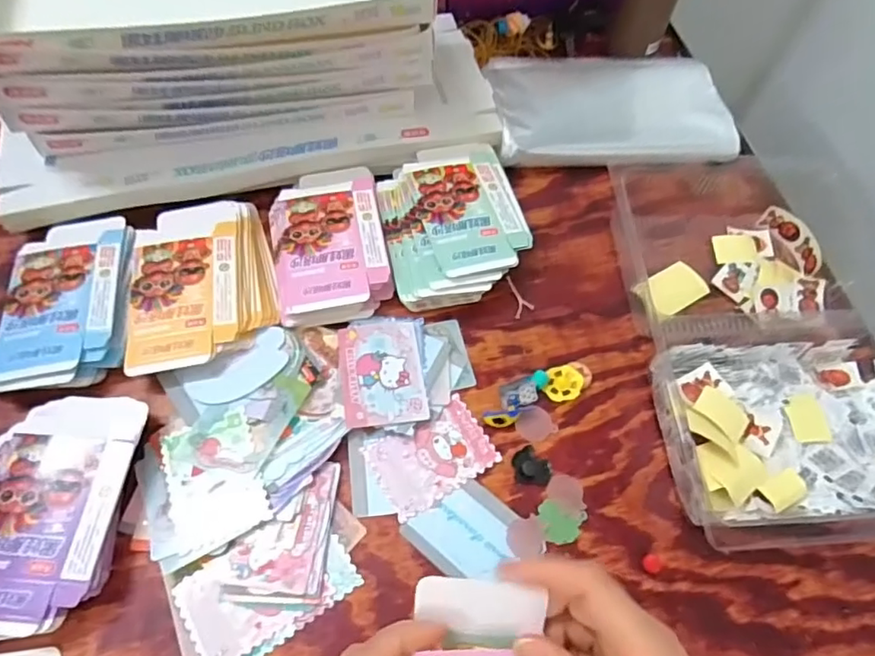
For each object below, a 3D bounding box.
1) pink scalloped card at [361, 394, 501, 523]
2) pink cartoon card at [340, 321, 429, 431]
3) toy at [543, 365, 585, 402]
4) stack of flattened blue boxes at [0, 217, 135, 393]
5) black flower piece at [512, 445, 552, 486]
[{"bbox_3d":[-0.004,0.095,0.426,0.085,0.004,0.060,-27,66,-16],"label":"pink scalloped card"},{"bbox_3d":[-0.043,0.035,0.449,0.063,0.004,0.088,-6,57,-10],"label":"pink cartoon card"},{"bbox_3d":[0.102,0.044,0.458,0.028,0.008,0.032,16,62,6],"label":"toy"},{"bbox_3d":[-0.295,-0.021,0.460,0.097,0.031,0.154,-5,62,-5],"label":"stack of flattened blue boxes"},{"bbox_3d":[0.071,0.101,0.423,0.028,0.008,0.028,4,62,0],"label":"black flower piece"}]

